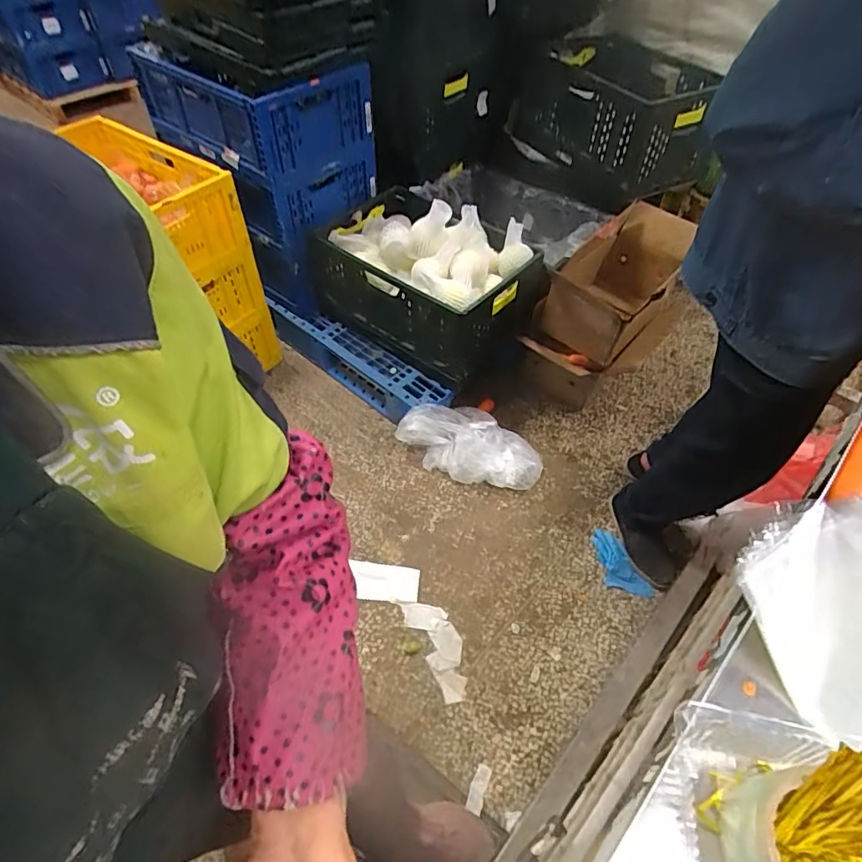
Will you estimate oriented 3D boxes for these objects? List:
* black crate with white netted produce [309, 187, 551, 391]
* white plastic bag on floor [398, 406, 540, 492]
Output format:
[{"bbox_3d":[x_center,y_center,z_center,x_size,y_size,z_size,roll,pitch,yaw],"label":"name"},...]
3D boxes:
[{"bbox_3d":[0.004,-0.460,1.670,0.633,0.381,0.401,31,57,22],"label":"black crate with white netted produce"},{"bbox_3d":[0.123,0.035,1.606,0.414,0.183,0.198,23,55,17],"label":"white plastic bag on floor"}]

